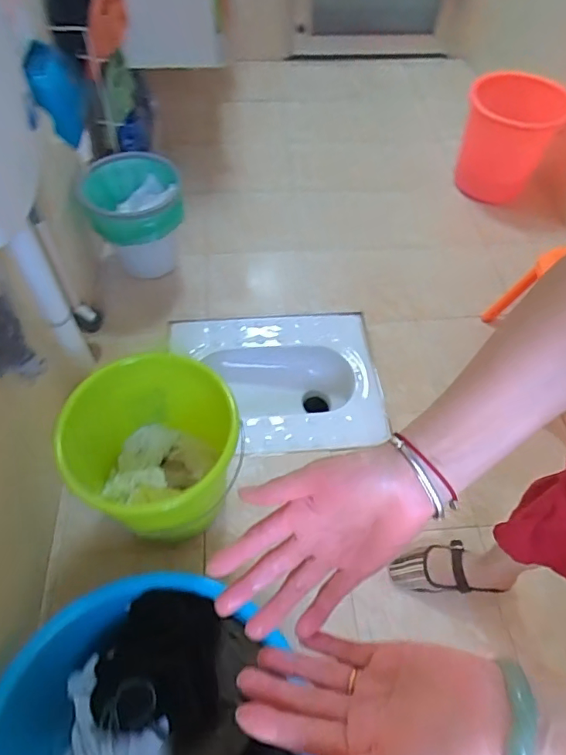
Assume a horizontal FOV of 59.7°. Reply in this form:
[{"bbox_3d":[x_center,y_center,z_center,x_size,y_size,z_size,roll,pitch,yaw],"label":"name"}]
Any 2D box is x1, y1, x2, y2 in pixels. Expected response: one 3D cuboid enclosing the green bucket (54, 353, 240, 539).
[{"bbox_3d":[-0.238,0.151,0.948,0.294,0.250,0.293,0,58,-1],"label":"green bucket"}]

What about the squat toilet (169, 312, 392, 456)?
[{"bbox_3d":[-0.011,0.040,1.377,0.538,0.195,0.423,-6,58,-5],"label":"squat toilet"}]

